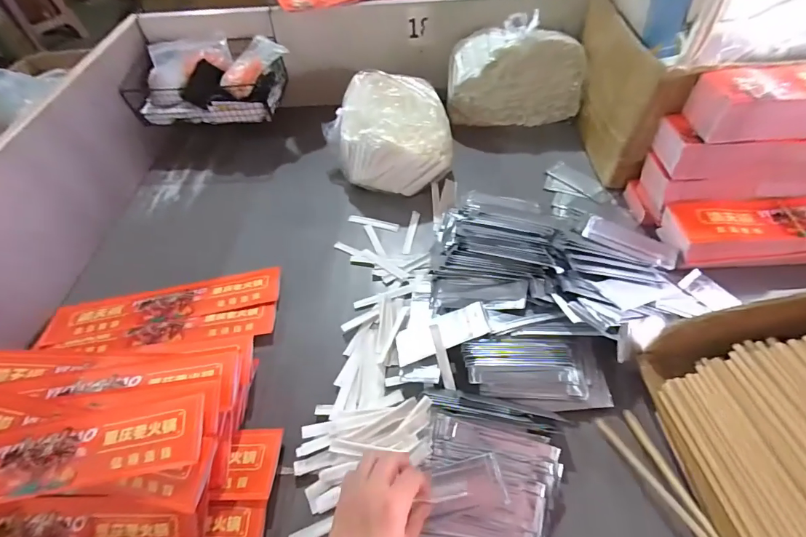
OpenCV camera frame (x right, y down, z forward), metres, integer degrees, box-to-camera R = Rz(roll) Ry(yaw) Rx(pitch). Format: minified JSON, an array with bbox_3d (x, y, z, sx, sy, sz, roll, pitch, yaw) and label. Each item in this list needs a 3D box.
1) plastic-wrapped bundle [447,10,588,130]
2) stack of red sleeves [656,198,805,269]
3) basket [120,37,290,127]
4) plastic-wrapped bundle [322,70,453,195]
[{"bbox_3d":[0.220,-0.379,0.795,0.255,0.166,0.090,4,54,7],"label":"plastic-wrapped bundle"},{"bbox_3d":[0.561,-0.053,0.579,0.342,0.050,0.104,-1,54,4],"label":"stack of red sleeves"},{"bbox_3d":[-0.373,-0.376,0.797,0.298,0.099,0.153,-1,56,4],"label":"basket"},{"bbox_3d":[-0.030,-0.256,0.751,0.217,0.113,0.256,-9,54,-3],"label":"plastic-wrapped bundle"}]

